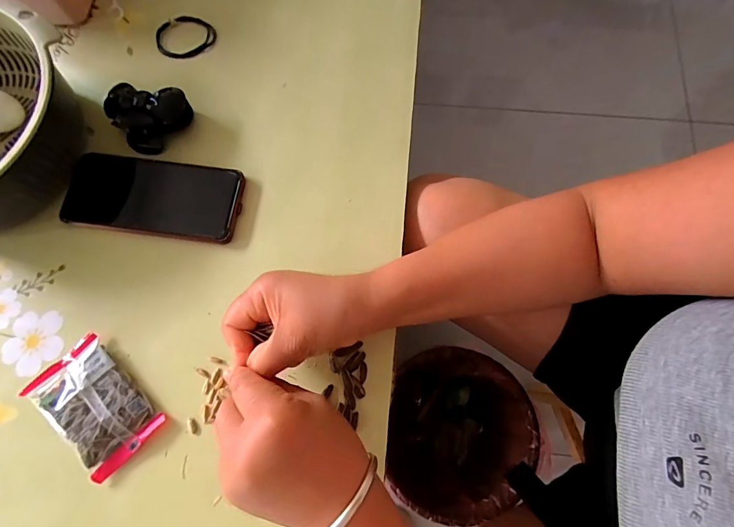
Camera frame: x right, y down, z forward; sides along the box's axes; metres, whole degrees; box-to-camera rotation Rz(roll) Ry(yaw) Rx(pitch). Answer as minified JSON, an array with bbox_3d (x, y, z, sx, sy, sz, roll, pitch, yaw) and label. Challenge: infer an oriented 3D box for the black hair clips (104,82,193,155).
[{"bbox_3d":[-0.224,-0.157,0.387,0.070,0.033,0.071,0,74,1],"label":"black hair clips"}]

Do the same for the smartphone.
[{"bbox_3d":[-0.205,-0.065,0.368,0.163,0.013,0.077,8,74,3],"label":"smartphone"}]

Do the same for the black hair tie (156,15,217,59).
[{"bbox_3d":[-0.206,-0.257,0.429,0.064,0.006,0.058,27,76,8],"label":"black hair tie"}]

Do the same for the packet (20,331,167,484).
[{"bbox_3d":[-0.226,0.118,0.315,0.102,0.016,0.065,40,78,11],"label":"packet"}]

